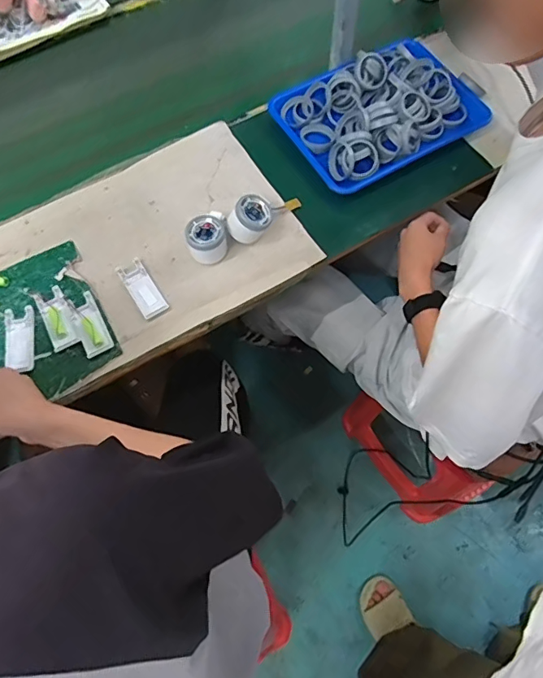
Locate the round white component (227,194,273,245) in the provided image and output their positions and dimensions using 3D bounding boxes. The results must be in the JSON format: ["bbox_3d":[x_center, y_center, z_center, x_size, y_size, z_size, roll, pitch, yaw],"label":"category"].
[{"bbox_3d":[-0.033,-0.186,0.730,0.065,0.045,0.063,-42,93,-22],"label":"round white component"}]

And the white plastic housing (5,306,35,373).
[{"bbox_3d":[-0.373,0.000,0.700,0.042,0.004,0.104,-11,65,-4],"label":"white plastic housing"}]

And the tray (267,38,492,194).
[{"bbox_3d":[0.191,-0.408,0.844,0.337,0.066,0.258,-29,68,-11],"label":"tray"}]

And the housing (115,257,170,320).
[{"bbox_3d":[-0.194,-0.076,0.714,0.040,0.012,0.097,-32,68,-13],"label":"housing"}]

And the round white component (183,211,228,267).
[{"bbox_3d":[-0.100,-0.156,0.734,0.060,0.049,0.061,-1,65,1],"label":"round white component"}]

